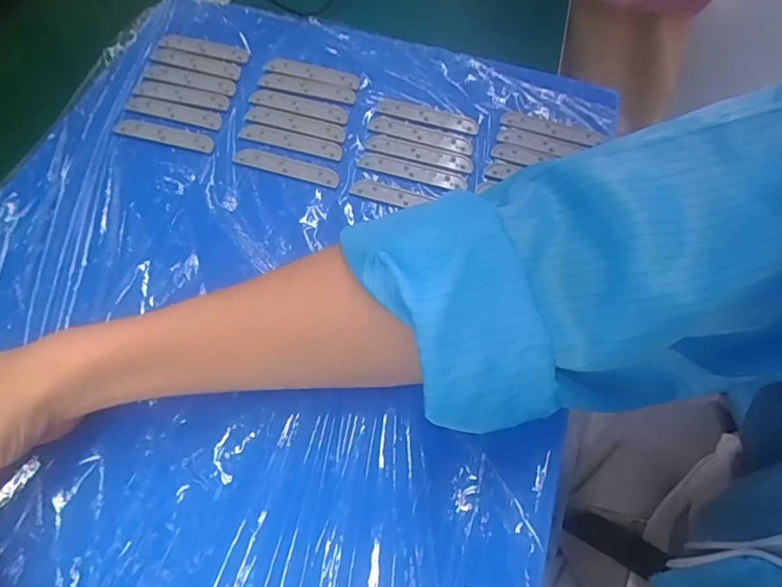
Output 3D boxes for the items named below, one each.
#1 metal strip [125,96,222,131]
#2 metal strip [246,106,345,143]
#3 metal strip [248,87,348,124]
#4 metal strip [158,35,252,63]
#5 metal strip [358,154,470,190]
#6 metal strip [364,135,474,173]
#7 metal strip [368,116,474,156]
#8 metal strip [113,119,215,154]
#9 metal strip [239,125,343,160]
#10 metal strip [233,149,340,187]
[{"bbox_3d":[-0.165,-0.139,0.400,0.079,0.004,0.017,15,63,8],"label":"metal strip"},{"bbox_3d":[-0.071,-0.128,0.392,0.079,0.004,0.016,16,63,9],"label":"metal strip"},{"bbox_3d":[-0.071,-0.146,0.401,0.080,0.004,0.018,16,63,9],"label":"metal strip"},{"bbox_3d":[-0.155,-0.205,0.435,0.080,0.004,0.017,16,63,9],"label":"metal strip"},{"bbox_3d":[0.015,-0.086,0.370,0.077,0.004,0.014,15,63,9],"label":"metal strip"},{"bbox_3d":[0.020,-0.102,0.377,0.078,0.004,0.016,15,63,9],"label":"metal strip"},{"bbox_3d":[0.023,-0.119,0.386,0.078,0.004,0.018,18,63,10],"label":"metal strip"},{"bbox_3d":[-0.167,-0.118,0.387,0.080,0.004,0.016,15,63,8],"label":"metal strip"},{"bbox_3d":[-0.073,-0.112,0.385,0.079,0.004,0.016,15,63,9],"label":"metal strip"},{"bbox_3d":[-0.074,-0.091,0.373,0.079,0.004,0.015,17,63,10],"label":"metal strip"}]

